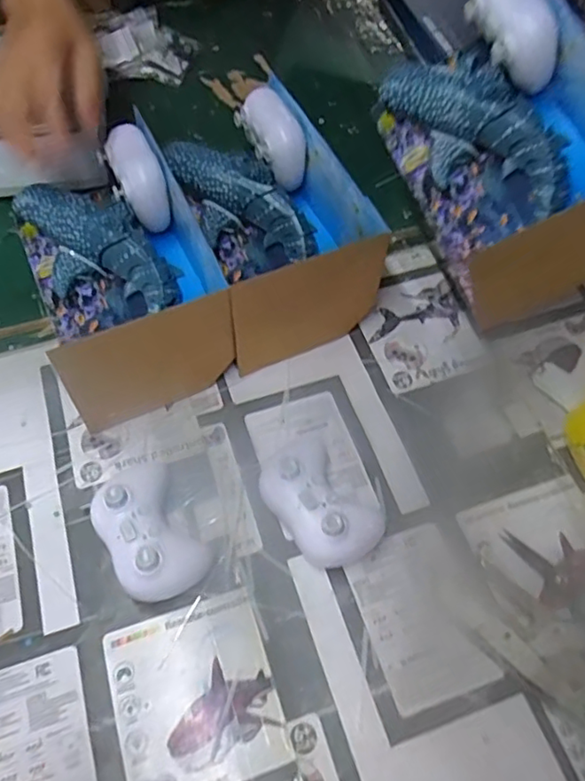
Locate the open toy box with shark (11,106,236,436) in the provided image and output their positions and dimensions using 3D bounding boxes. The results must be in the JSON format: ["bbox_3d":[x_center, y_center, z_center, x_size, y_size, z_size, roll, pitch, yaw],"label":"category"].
[{"bbox_3d":[-0.172,-0.126,0.601,0.179,0.115,0.249,-18,60,-10],"label":"open toy box with shark"}]

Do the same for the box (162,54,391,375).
[{"bbox_3d":[-0.022,-0.186,0.637,0.148,0.118,0.285,-18,60,-10],"label":"box"}]

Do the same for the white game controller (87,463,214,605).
[{"bbox_3d":[-0.117,0.116,0.490,0.069,0.049,0.111,-28,62,-16],"label":"white game controller"}]

